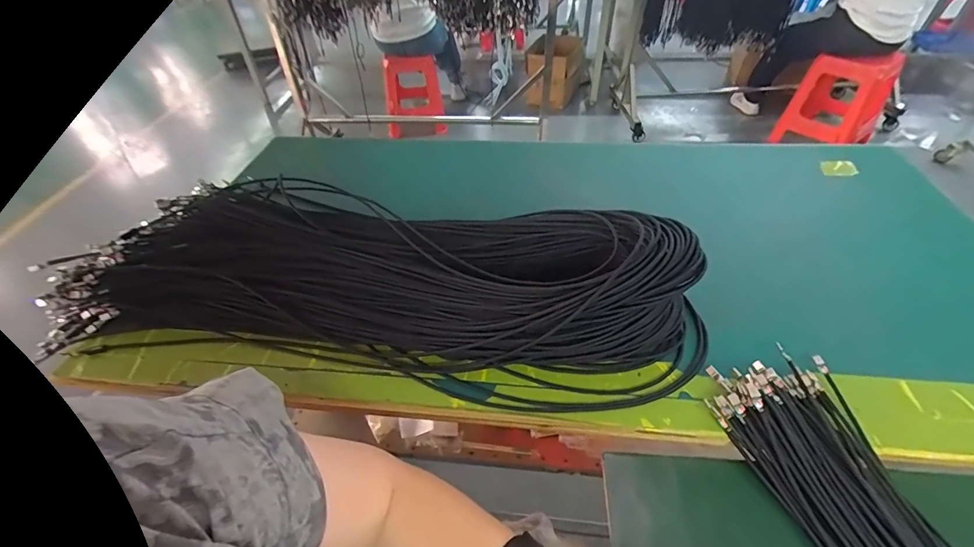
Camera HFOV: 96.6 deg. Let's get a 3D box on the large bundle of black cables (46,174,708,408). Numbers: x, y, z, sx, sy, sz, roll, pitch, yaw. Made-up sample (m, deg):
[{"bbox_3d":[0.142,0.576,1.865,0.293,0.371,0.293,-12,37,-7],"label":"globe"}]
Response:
[{"bbox_3d":[-0.143,-0.028,0.562,0.795,0.129,0.335,3,45,5],"label":"large bundle of black cables"}]

